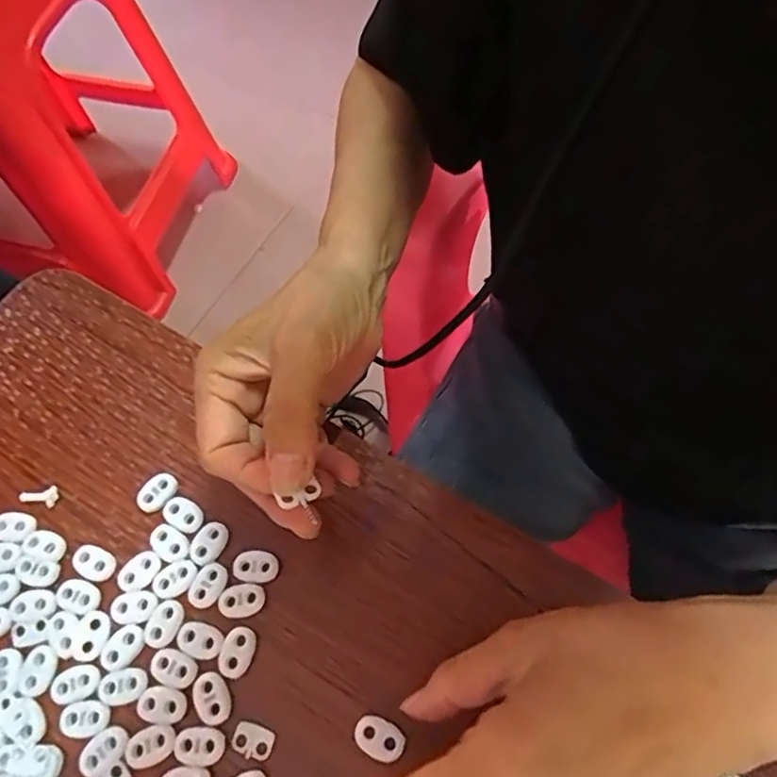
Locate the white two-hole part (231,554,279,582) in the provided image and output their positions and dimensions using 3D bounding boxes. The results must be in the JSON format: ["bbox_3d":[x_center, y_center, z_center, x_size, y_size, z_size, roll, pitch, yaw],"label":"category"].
[{"bbox_3d":[-0.068,0.090,0.305,0.023,0.004,0.013,1,64,4],"label":"white two-hole part"}]

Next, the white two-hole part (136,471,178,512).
[{"bbox_3d":[-0.125,0.057,0.326,0.016,0.009,0.022,33,70,17],"label":"white two-hole part"}]

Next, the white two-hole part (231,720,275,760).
[{"bbox_3d":[-0.062,0.161,0.274,0.018,0.004,0.013,18,67,12],"label":"white two-hole part"}]

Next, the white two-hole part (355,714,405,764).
[{"bbox_3d":[-0.004,0.158,0.271,0.023,0.004,0.016,27,69,15],"label":"white two-hole part"}]

